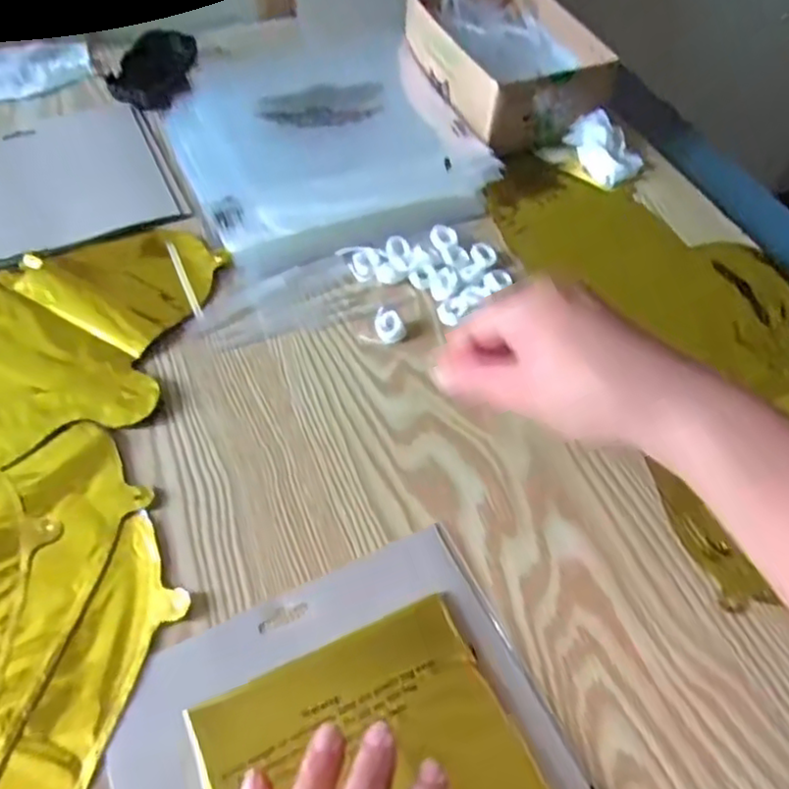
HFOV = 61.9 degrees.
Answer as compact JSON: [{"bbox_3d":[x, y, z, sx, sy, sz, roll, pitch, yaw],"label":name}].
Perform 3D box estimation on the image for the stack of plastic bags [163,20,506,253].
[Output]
[{"bbox_3d":[-0.059,-0.227,0.570,0.242,0.035,0.224,-20,57,-17],"label":"stack of plastic bags"}]

